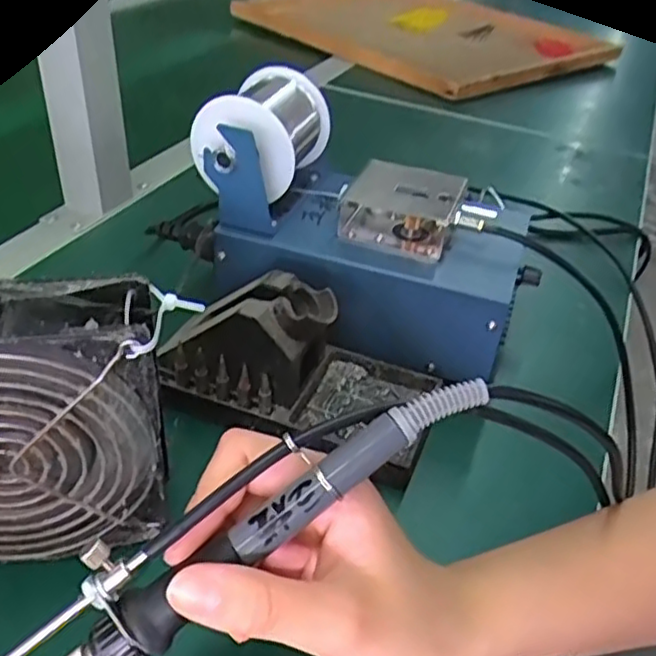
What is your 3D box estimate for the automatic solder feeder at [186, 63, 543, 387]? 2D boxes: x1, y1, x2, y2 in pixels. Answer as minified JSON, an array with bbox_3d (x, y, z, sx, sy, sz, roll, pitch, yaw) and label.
[{"bbox_3d":[0.019,-0.063,0.423,0.210,0.129,0.110,19,39,19],"label":"automatic solder feeder"}]

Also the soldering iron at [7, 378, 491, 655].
[{"bbox_3d":[-0.034,0.067,0.215,0.189,0.031,0.026,-34,46,-7],"label":"soldering iron"}]

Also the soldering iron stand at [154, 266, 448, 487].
[{"bbox_3d":[-0.011,0.014,0.372,0.145,0.070,0.075,17,39,17],"label":"soldering iron stand"}]

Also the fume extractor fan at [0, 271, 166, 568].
[{"bbox_3d":[-0.129,0.041,0.278,0.119,0.120,0.041,-4,37,-11],"label":"fume extractor fan"}]

